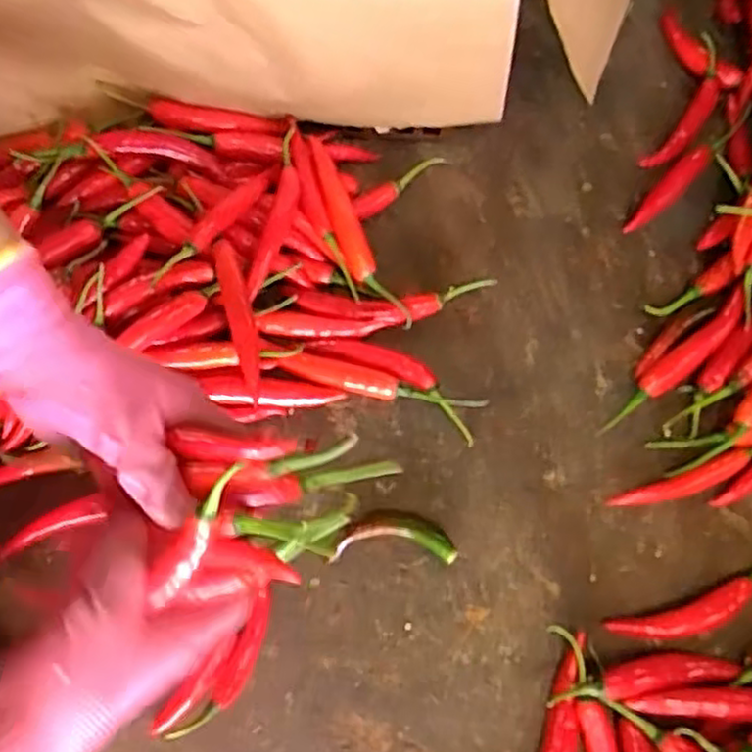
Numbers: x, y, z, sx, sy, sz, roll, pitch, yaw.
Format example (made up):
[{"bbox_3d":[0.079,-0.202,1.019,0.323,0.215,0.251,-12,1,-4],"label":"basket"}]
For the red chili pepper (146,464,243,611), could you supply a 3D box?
[{"bbox_3d":[-0.085,0.073,0.341,0.017,0.018,0.078,33,104,11],"label":"red chili pepper"}]

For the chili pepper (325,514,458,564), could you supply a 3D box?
[{"bbox_3d":[0.013,0.115,0.501,0.086,0.017,0.032,2,72,2],"label":"chili pepper"}]

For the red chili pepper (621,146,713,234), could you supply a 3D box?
[{"bbox_3d":[0.246,-0.157,0.593,0.019,0.020,0.100,42,77,13],"label":"red chili pepper"}]

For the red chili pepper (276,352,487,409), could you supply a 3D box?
[{"bbox_3d":[0.003,0.007,0.533,0.154,0.020,0.020,15,72,6],"label":"red chili pepper"}]

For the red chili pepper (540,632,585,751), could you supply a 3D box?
[{"bbox_3d":[0.119,0.231,0.456,0.022,0.021,0.124,13,72,5],"label":"red chili pepper"}]

